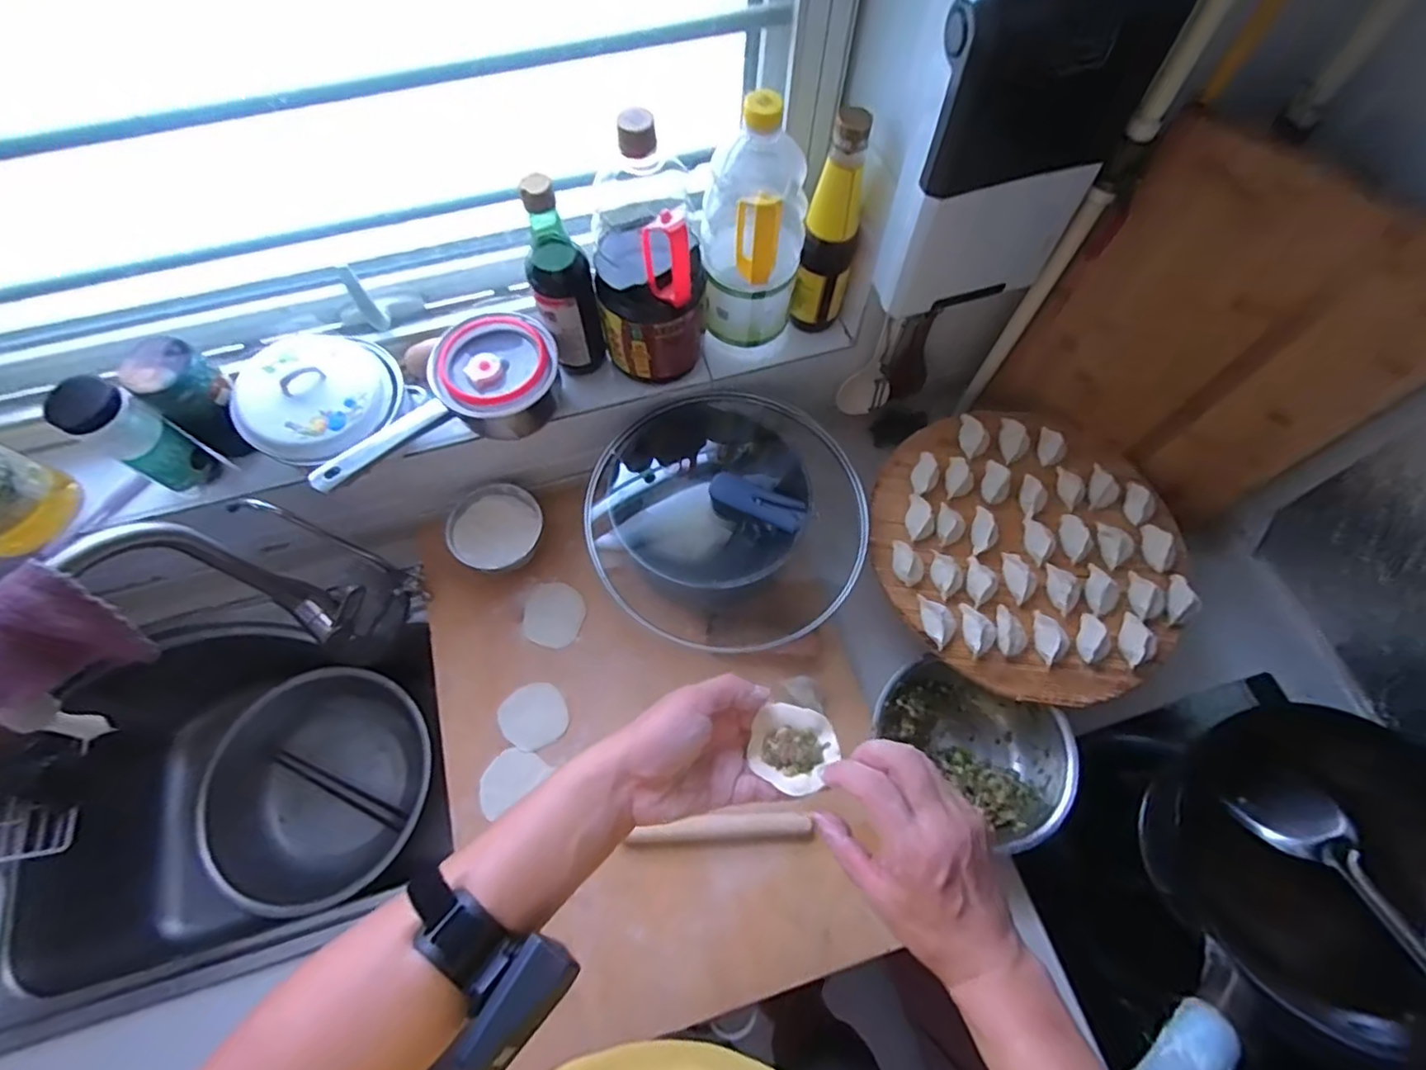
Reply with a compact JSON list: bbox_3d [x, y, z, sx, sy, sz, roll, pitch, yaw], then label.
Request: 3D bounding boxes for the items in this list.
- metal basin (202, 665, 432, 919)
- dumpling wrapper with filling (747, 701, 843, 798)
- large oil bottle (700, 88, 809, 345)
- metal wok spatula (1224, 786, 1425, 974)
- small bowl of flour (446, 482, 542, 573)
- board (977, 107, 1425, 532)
[{"bbox_3d":[-0.573,0.365,0.917,0.305,0.095,0.290,0,66,0],"label":"metal basin"},{"bbox_3d":[0.061,0.160,0.481,0.061,0.021,0.063,30,69,13],"label":"dumpling wrapper with filling"},{"bbox_3d":[0.043,-0.331,0.667,0.105,0.247,0.111,4,66,2],"label":"large oil bottle"},{"bbox_3d":[0.648,0.387,0.568,0.074,0.052,0.336,-15,48,-7],"label":"metal wok spatula"},{"bbox_3d":[-0.281,-0.008,0.813,0.128,0.046,0.115,32,69,13],"label":"small bowl of flour"},{"bbox_3d":[0.538,-0.196,0.686,0.330,0.377,0.028,37,64,15],"label":"board"}]

